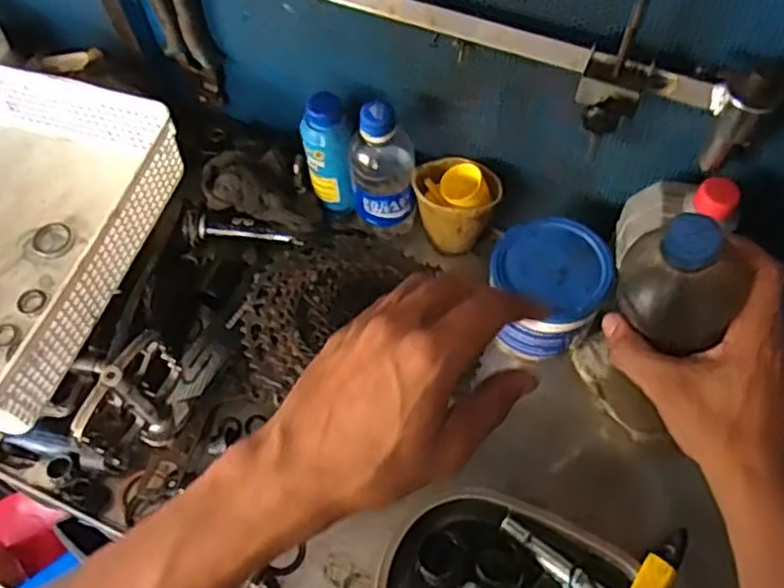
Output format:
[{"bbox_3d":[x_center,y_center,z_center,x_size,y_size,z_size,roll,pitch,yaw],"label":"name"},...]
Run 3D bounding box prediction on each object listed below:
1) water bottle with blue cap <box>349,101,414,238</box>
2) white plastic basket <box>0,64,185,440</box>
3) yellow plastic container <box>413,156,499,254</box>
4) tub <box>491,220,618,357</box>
[{"bbox_3d":[-0.009,-0.117,0.672,0.060,0.162,0.050,-2,59,1],"label":"water bottle with blue cap"},{"bbox_3d":[-0.371,-0.055,0.660,0.244,0.088,0.331,16,61,10],"label":"white plastic basket"},{"bbox_3d":[0.061,-0.086,0.689,0.067,0.103,0.066,-24,61,-12],"label":"yellow plastic container"},{"bbox_3d":[0.139,-0.003,0.638,0.100,0.080,0.102,-1,59,2],"label":"tub"}]

